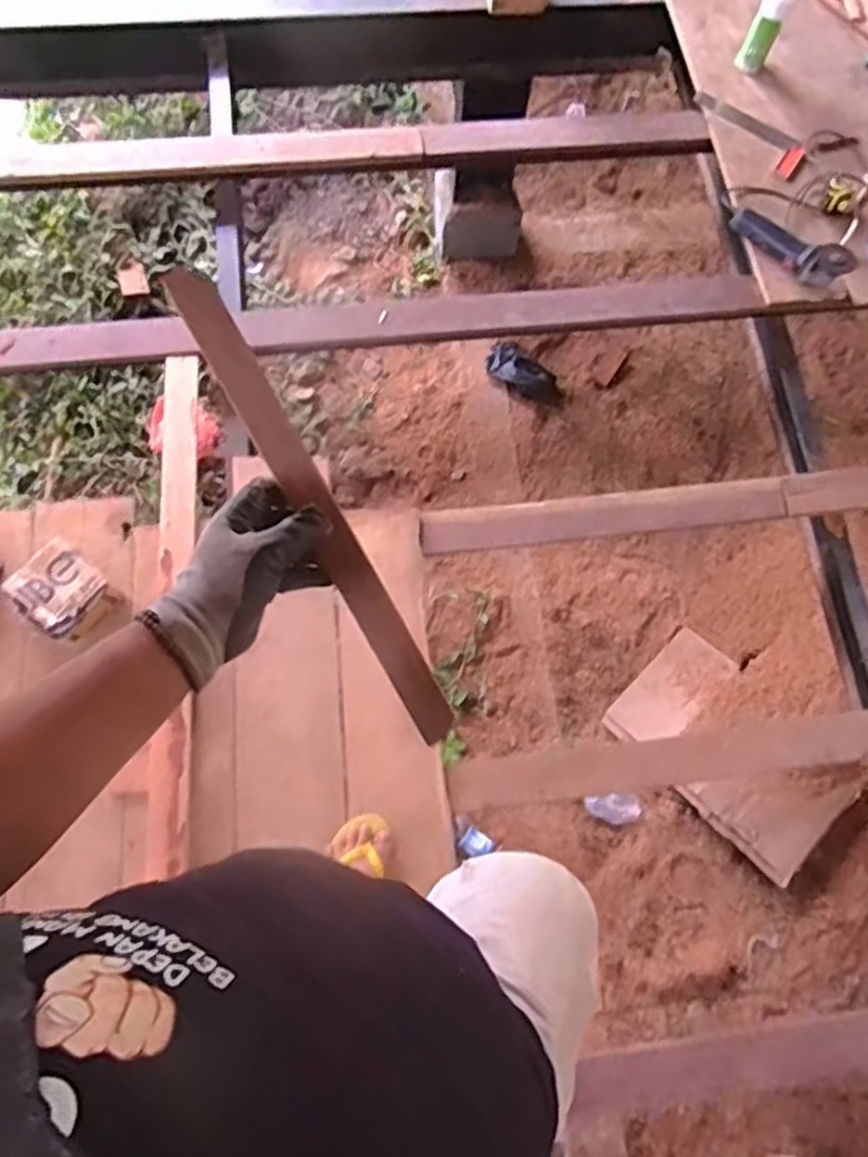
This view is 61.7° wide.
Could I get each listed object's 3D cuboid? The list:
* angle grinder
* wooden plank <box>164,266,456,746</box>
[{"bbox_3d":[0.802,-0.754,1.638,0.085,0.084,0.283,-40,79,-11],"label":"angle grinder"},{"bbox_3d":[-0.082,-0.045,0.520,0.029,0.016,0.367,-30,100,-9],"label":"wooden plank"}]

